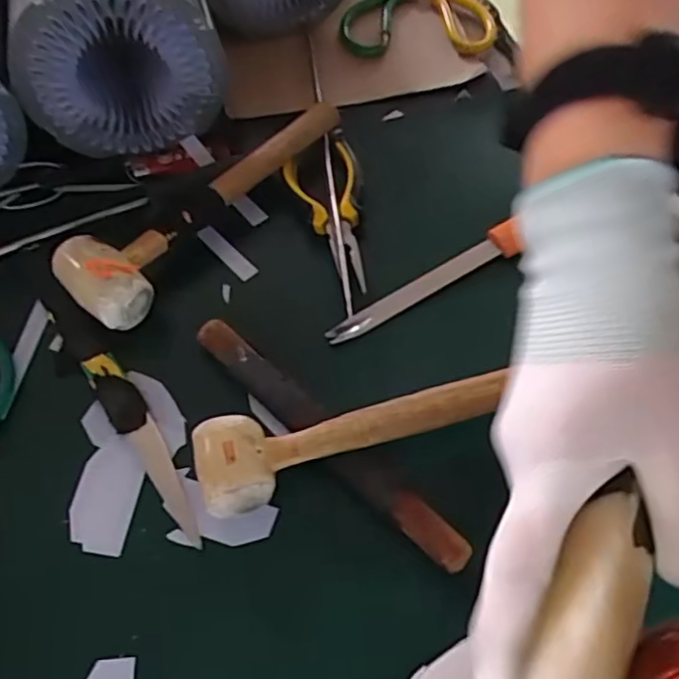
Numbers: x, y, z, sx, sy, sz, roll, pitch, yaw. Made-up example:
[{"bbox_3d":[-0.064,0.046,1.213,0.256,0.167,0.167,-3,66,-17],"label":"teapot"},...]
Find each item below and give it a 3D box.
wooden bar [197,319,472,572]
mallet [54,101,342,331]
[{"bbox_3d":[-0.009,0.061,0.413,0.224,0.026,0.026,40,68,20],"label":"wooden bar"},{"bbox_3d":[-0.097,-0.107,0.497,0.090,0.041,0.257,40,68,20],"label":"mallet"}]

